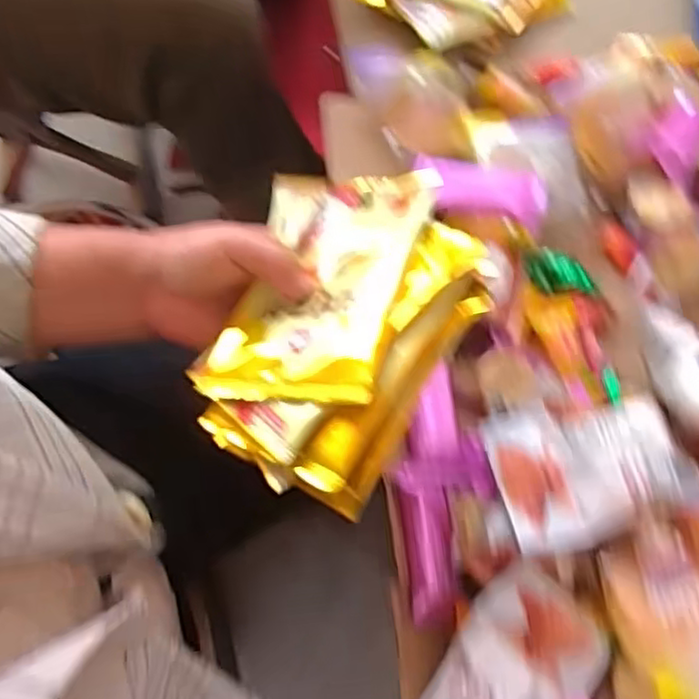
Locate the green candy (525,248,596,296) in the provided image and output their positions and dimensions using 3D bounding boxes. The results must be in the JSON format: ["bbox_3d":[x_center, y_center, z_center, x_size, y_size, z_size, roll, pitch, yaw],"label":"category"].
[{"bbox_3d":[0.157,-0.054,0.511,0.052,0.012,0.029,22,69,10],"label":"green candy"}]

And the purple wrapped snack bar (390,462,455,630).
[{"bbox_3d":[0.049,0.121,0.431,0.031,0.011,0.096,-8,67,-2],"label":"purple wrapped snack bar"}]

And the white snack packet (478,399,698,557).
[{"bbox_3d":[0.150,0.071,0.419,0.120,0.020,0.087,-10,67,-3],"label":"white snack packet"}]

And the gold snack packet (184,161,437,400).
[{"bbox_3d":[-0.022,-0.040,0.392,0.113,0.016,0.154,5,61,29],"label":"gold snack packet"}]

